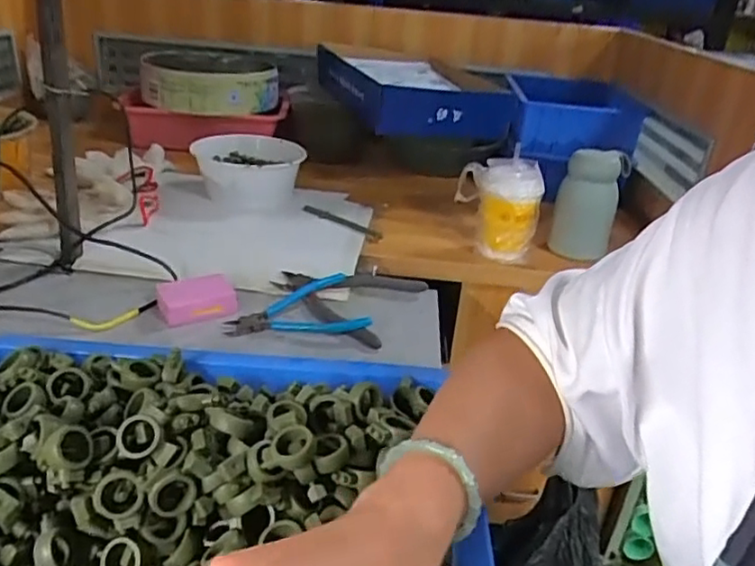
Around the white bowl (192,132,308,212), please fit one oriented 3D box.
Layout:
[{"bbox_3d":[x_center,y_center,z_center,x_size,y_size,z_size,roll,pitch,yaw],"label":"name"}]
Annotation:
[{"bbox_3d":[-0.199,-0.173,0.974,0.158,0.083,0.179,-3,28,-18],"label":"white bowl"}]

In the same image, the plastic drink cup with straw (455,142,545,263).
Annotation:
[{"bbox_3d":[0.161,-0.102,0.837,0.109,0.134,0.082,11,27,9],"label":"plastic drink cup with straw"}]

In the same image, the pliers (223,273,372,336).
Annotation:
[{"bbox_3d":[-0.088,0.023,0.685,0.145,0.024,0.106,1,27,-9],"label":"pliers"}]

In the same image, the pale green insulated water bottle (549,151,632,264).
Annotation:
[{"bbox_3d":[0.286,-0.107,0.842,0.073,0.139,0.065,21,30,26],"label":"pale green insulated water bottle"}]

